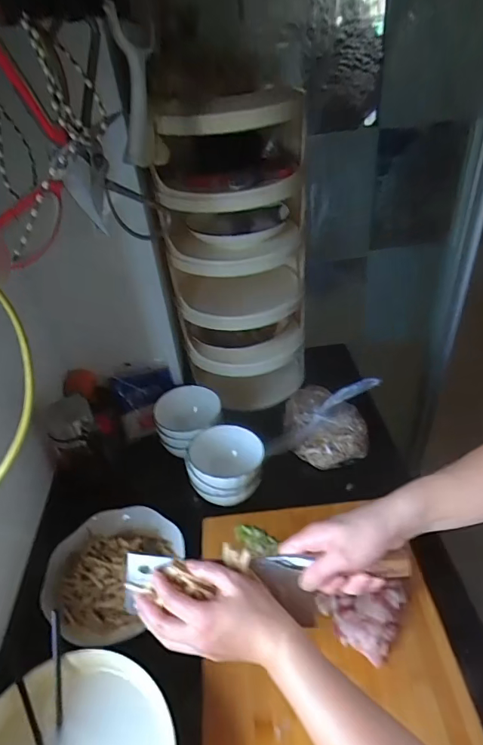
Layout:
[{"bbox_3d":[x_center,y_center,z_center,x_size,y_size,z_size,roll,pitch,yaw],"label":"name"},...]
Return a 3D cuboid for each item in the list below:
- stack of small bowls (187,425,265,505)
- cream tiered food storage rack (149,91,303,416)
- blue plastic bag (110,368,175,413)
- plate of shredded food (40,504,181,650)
[{"bbox_3d":[-0.027,0.145,0.682,0.119,0.079,0.107,-2,39,6],"label":"stack of small bowls"},{"bbox_3d":[0.000,-0.204,0.789,0.217,0.501,0.220,-3,39,5],"label":"cream tiered food storage rack"},{"bbox_3d":[-0.183,0.028,0.817,0.111,0.068,0.015,-17,-4,-2],"label":"blue plastic bag"},{"bbox_3d":[-0.177,0.259,0.599,0.155,0.061,0.179,11,42,21],"label":"plate of shredded food"}]

